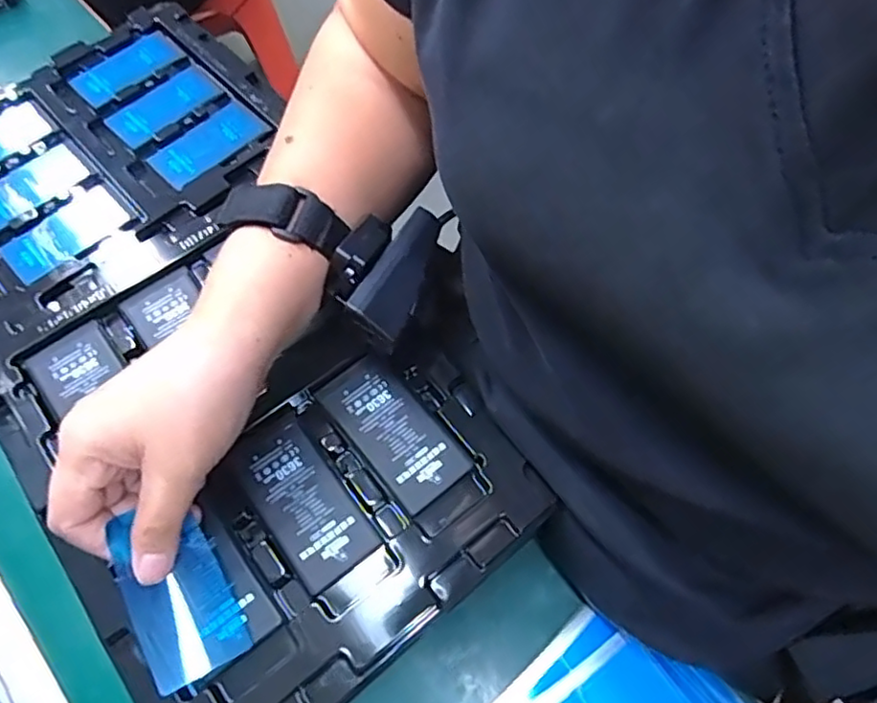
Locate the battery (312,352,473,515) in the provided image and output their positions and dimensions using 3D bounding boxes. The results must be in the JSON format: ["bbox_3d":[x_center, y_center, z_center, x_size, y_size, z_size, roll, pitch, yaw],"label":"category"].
[{"bbox_3d":[-0.025,0.041,0.347,0.043,0.005,0.088,-37,69,-16],"label":"battery"}]

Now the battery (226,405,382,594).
[{"bbox_3d":[-0.073,0.075,0.331,0.042,0.004,0.091,-35,69,-15],"label":"battery"}]

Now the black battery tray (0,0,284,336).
[{"bbox_3d":[-0.266,-0.156,0.493,0.273,0.018,0.219,-39,68,-19],"label":"black battery tray"}]

